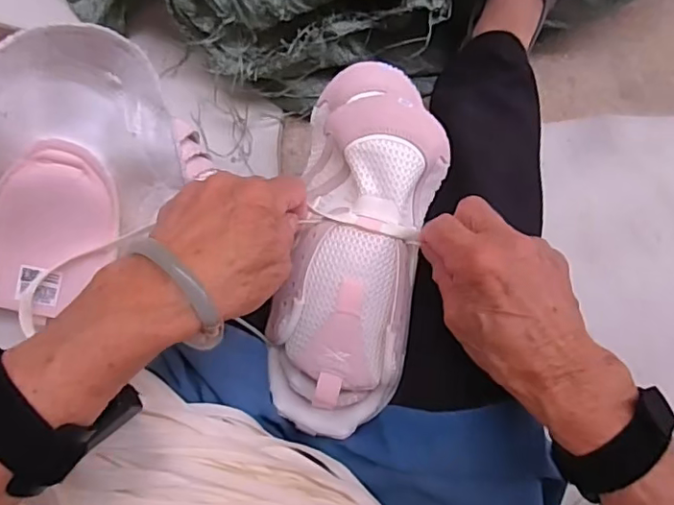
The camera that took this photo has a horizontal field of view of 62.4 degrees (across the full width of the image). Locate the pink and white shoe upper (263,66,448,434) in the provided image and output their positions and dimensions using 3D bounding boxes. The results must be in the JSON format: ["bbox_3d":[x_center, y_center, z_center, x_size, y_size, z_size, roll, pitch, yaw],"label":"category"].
[{"bbox_3d":[0.014,-0.005,0.383,0.097,0.063,0.263,10,89,-4],"label":"pink and white shoe upper"}]

